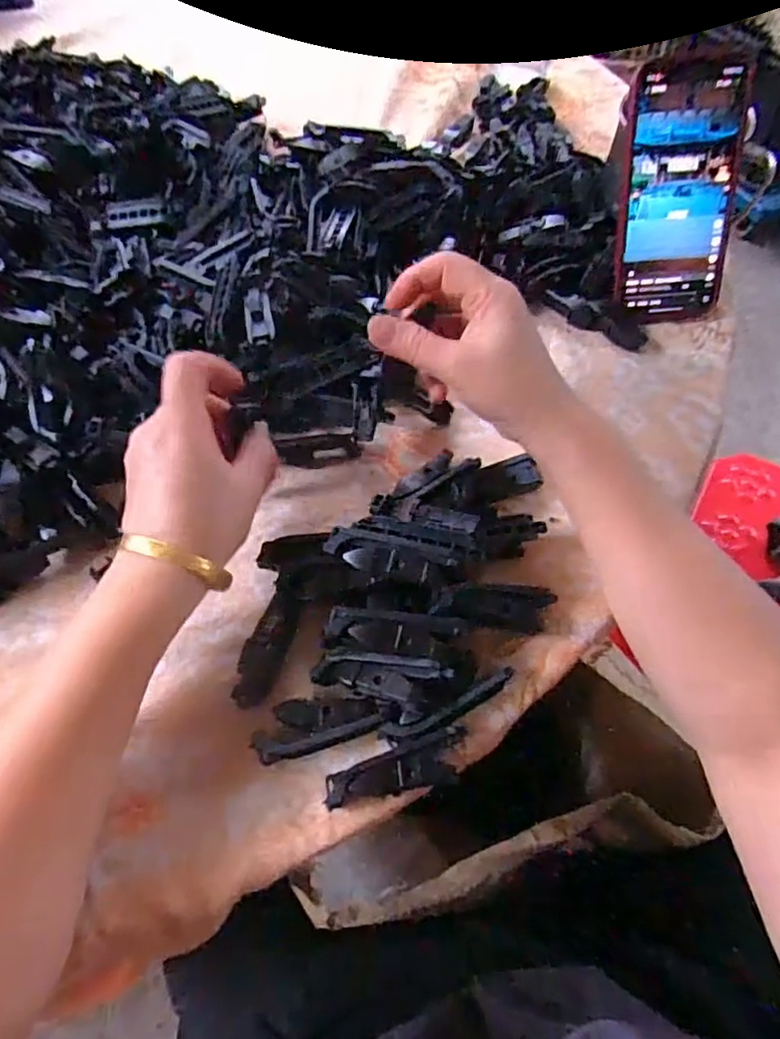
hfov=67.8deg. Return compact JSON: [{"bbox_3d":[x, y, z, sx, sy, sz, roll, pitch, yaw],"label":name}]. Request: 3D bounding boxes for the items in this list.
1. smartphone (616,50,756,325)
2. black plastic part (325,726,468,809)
[{"bbox_3d":[0.200,-0.222,0.402,0.076,0.158,0.012,-3,25,9],"label":"smartphone"},{"bbox_3d":[0.005,0.125,0.288,0.072,0.014,0.022,-17,63,-6],"label":"black plastic part"}]

